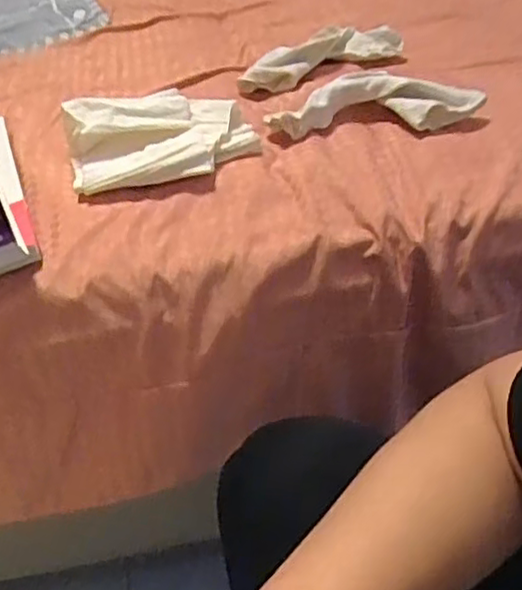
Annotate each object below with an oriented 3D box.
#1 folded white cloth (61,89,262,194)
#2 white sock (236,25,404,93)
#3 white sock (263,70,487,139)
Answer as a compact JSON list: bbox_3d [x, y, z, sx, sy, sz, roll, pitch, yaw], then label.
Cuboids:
[{"bbox_3d":[-0.082,-0.130,0.586,0.158,0.062,0.097,-17,42,-13],"label":"folded white cloth"},{"bbox_3d":[0.062,-0.251,0.720,0.173,0.039,0.032,-17,42,-13],"label":"white sock"},{"bbox_3d":[0.100,-0.172,0.619,0.185,0.038,0.073,1,41,8],"label":"white sock"}]

